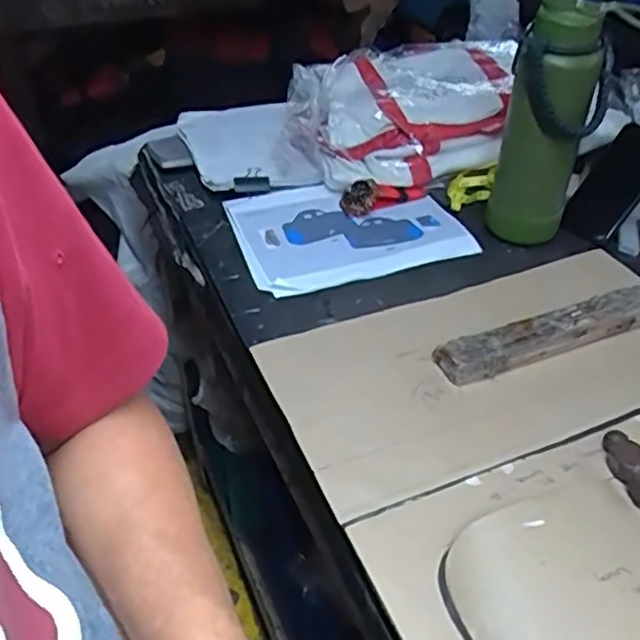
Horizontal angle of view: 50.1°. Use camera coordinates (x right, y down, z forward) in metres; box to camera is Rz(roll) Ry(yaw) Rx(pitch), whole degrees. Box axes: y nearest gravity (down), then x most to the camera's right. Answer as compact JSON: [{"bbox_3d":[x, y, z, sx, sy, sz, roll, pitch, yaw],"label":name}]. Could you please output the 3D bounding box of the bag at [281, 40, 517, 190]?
[{"bbox_3d":[0.127,-0.326,1.059,0.330,0.121,0.351,-2,40,-2],"label":"bag"}]

